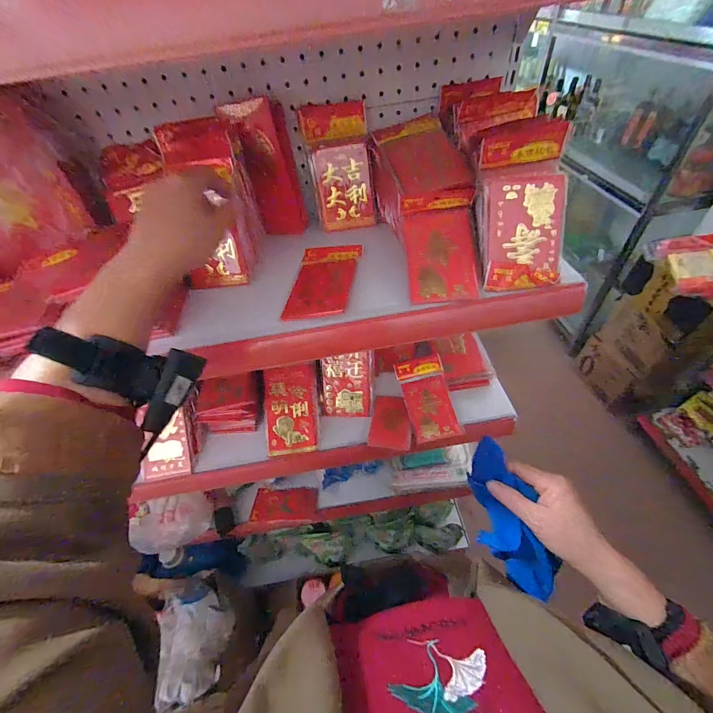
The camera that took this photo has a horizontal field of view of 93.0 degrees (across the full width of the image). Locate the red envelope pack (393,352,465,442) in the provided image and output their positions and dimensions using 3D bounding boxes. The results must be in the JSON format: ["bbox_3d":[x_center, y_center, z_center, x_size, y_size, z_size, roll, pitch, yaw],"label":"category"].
[{"bbox_3d":[0.131,0.076,0.623,0.087,0.013,0.158,-14,66,2],"label":"red envelope pack"}]

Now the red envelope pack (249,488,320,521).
[{"bbox_3d":[-0.178,0.372,0.851,0.158,0.010,0.076,2,81,-6],"label":"red envelope pack"}]

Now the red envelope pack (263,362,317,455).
[{"bbox_3d":[-0.119,0.095,0.622,0.096,0.010,0.156,-6,80,1],"label":"red envelope pack"}]

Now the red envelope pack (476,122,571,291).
[{"bbox_3d":[0.185,-0.163,0.379,0.089,0.168,0.020,-1,10,6],"label":"red envelope pack"}]

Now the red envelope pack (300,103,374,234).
[{"bbox_3d":[-0.021,-0.276,0.498,0.089,0.163,0.015,-10,20,2],"label":"red envelope pack"}]

